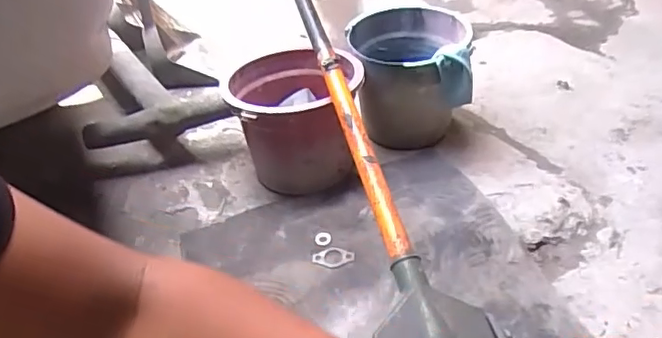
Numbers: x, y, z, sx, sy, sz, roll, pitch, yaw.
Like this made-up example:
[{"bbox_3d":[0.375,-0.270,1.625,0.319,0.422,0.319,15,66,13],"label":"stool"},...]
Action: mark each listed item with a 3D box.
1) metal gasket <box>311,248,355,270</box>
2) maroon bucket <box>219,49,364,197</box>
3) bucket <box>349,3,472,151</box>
[{"bbox_3d":[0.004,0.159,1.016,0.074,0.005,0.043,3,48,8],"label":"metal gasket"},{"bbox_3d":[-0.064,-0.109,1.185,0.242,0.213,0.257,-2,39,1],"label":"maroon bucket"},{"bbox_3d":[0.178,-0.213,1.304,0.255,0.250,0.267,-2,39,1],"label":"bucket"}]

